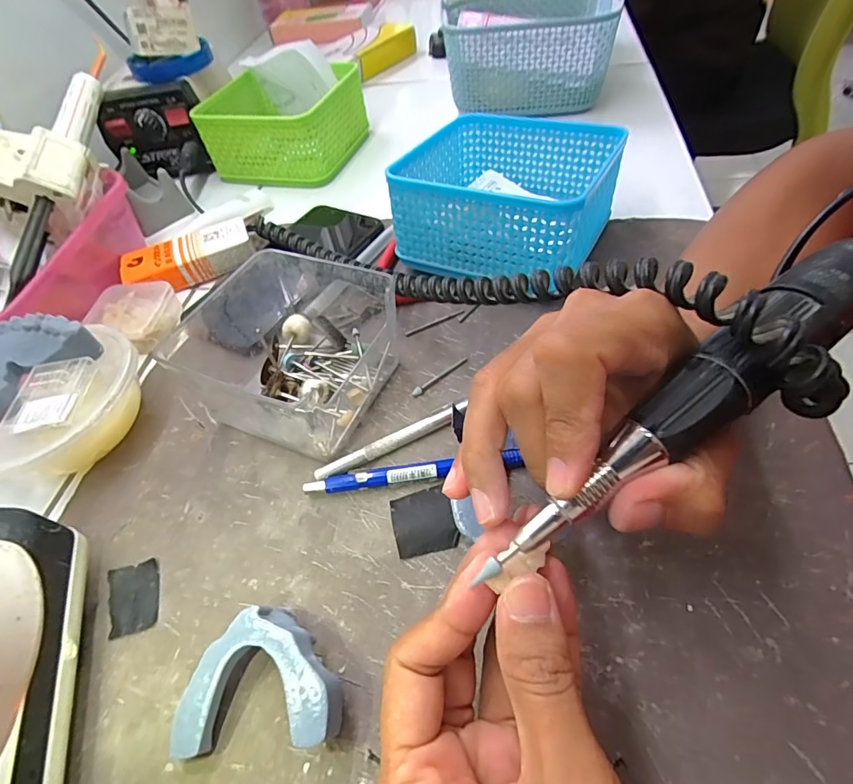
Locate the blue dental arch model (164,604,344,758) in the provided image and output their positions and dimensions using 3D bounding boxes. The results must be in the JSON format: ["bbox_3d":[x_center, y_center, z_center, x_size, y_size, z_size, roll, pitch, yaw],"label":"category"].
[{"bbox_3d":[-0.063,0.112,0.188,0.063,0.025,0.046,-7,51,3],"label":"blue dental arch model"}]

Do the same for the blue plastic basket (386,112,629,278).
[{"bbox_3d":[0.057,-0.137,0.339,0.132,0.072,0.133,20,57,23],"label":"blue plastic basket"}]

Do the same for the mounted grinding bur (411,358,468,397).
[{"bbox_3d":[0.008,-0.010,0.288,0.042,0.004,0.005,-36,55,-20],"label":"mounted grinding bur"}]

